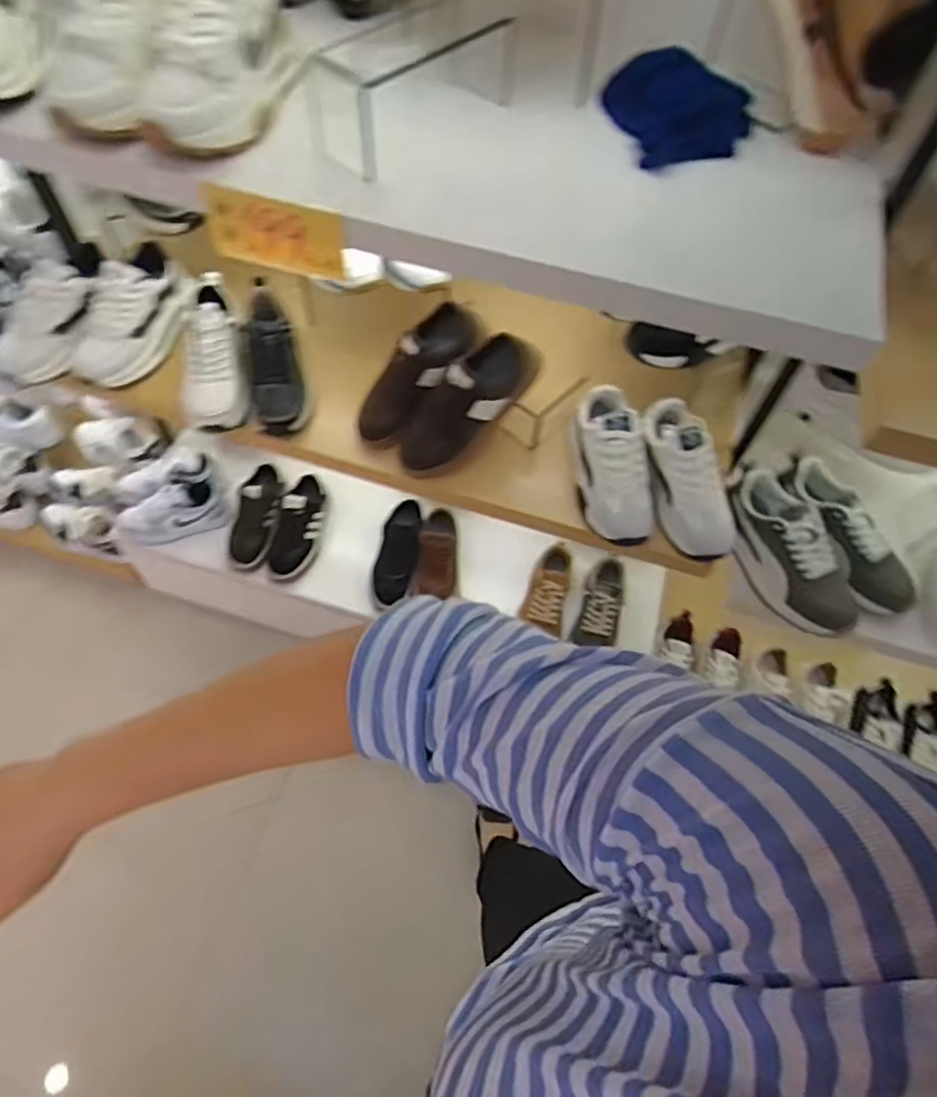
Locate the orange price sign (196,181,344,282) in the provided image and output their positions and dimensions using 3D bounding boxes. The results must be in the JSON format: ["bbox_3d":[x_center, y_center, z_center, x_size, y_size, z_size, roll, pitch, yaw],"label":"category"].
[{"bbox_3d":[-0.213,-0.345,0.712,0.166,0.083,0.009,17,56,8],"label":"orange price sign"}]

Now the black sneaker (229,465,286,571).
[{"bbox_3d":[-0.479,-0.073,1.454,0.108,0.078,0.248,10,76,3],"label":"black sneaker"}]

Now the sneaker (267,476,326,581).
[{"bbox_3d":[-0.381,-0.051,1.445,0.094,0.085,0.242,11,58,3],"label":"sneaker"}]

